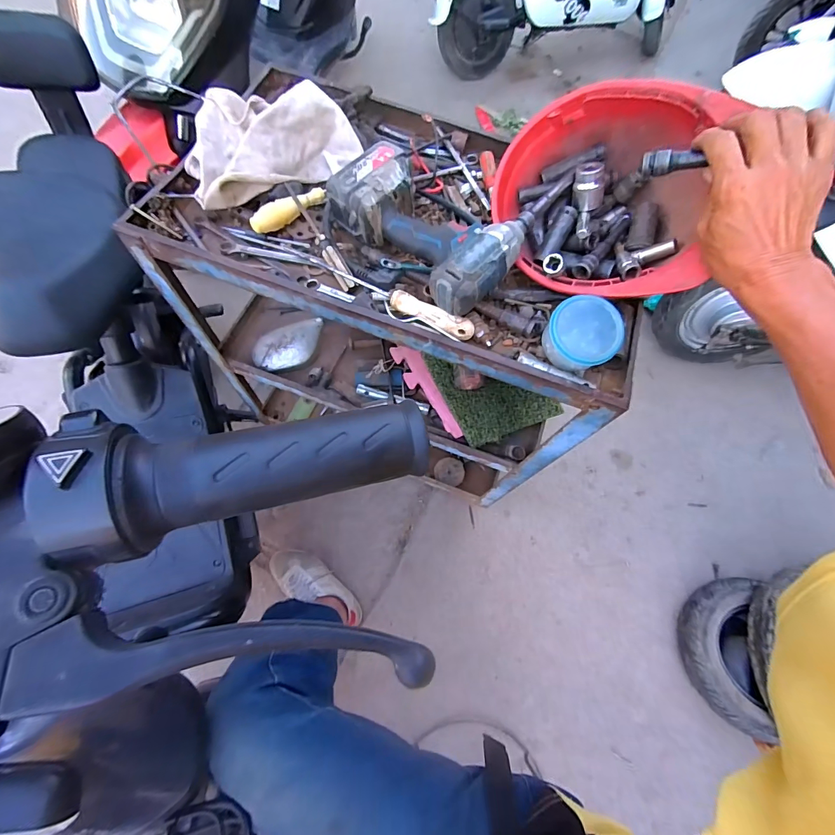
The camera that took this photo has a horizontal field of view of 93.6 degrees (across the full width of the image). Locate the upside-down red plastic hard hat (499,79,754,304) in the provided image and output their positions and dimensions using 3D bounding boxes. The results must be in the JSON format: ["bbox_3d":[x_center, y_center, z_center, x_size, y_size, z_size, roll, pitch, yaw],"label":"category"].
[{"bbox_3d":[0.212,-0.268,0.460,0.230,0.154,0.230,23,68,6],"label":"upside-down red plastic hard hat"}]

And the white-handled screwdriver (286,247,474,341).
[{"bbox_3d":[-0.044,-0.153,0.481,0.243,0.019,0.023,25,69,7],"label":"white-handled screwdriver"}]

